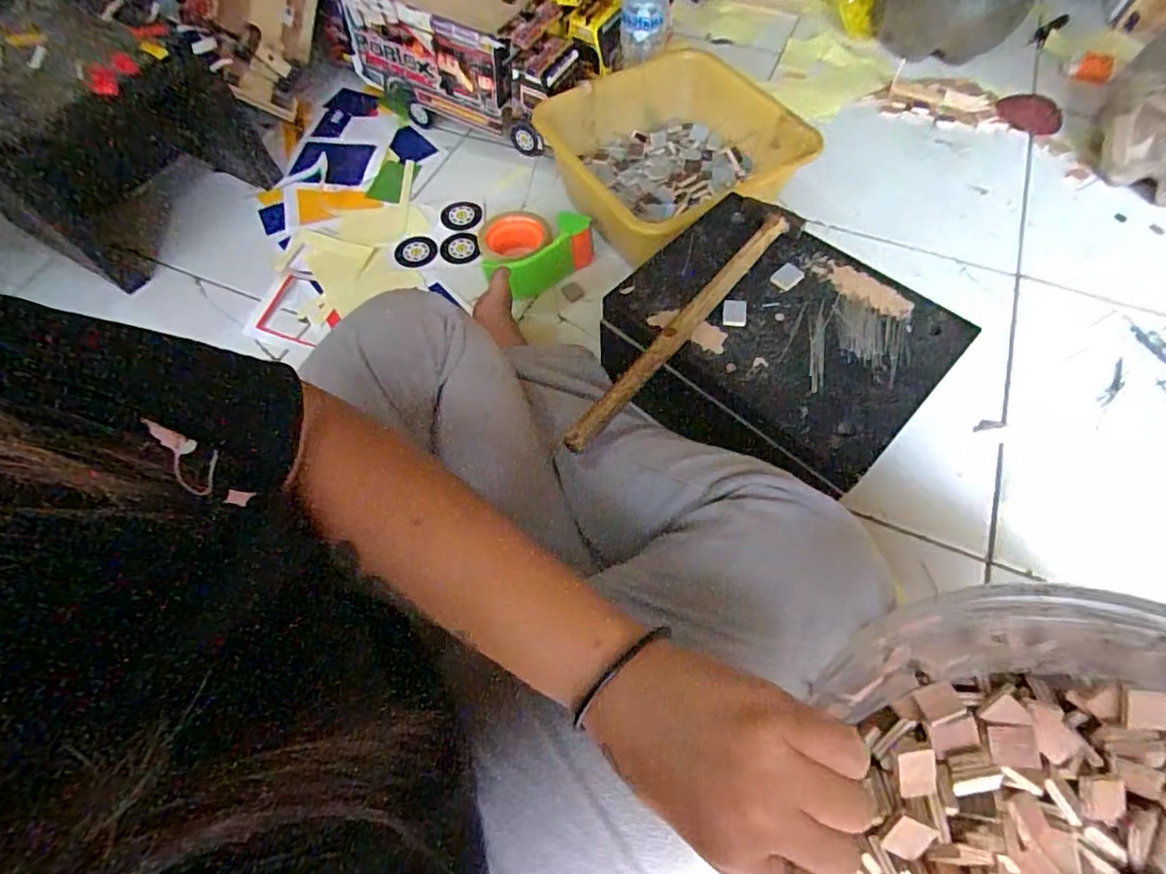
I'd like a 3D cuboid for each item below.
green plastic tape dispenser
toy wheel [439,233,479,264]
[{"bbox_3d":[-0.061,-0.242,0.719,0.145,0.060,0.112,-18,64,-8],"label":"green plastic tape dispenser"},{"bbox_3d":[-0.167,-0.256,0.761,0.054,0.011,0.049,-2,63,0],"label":"toy wheel"}]

